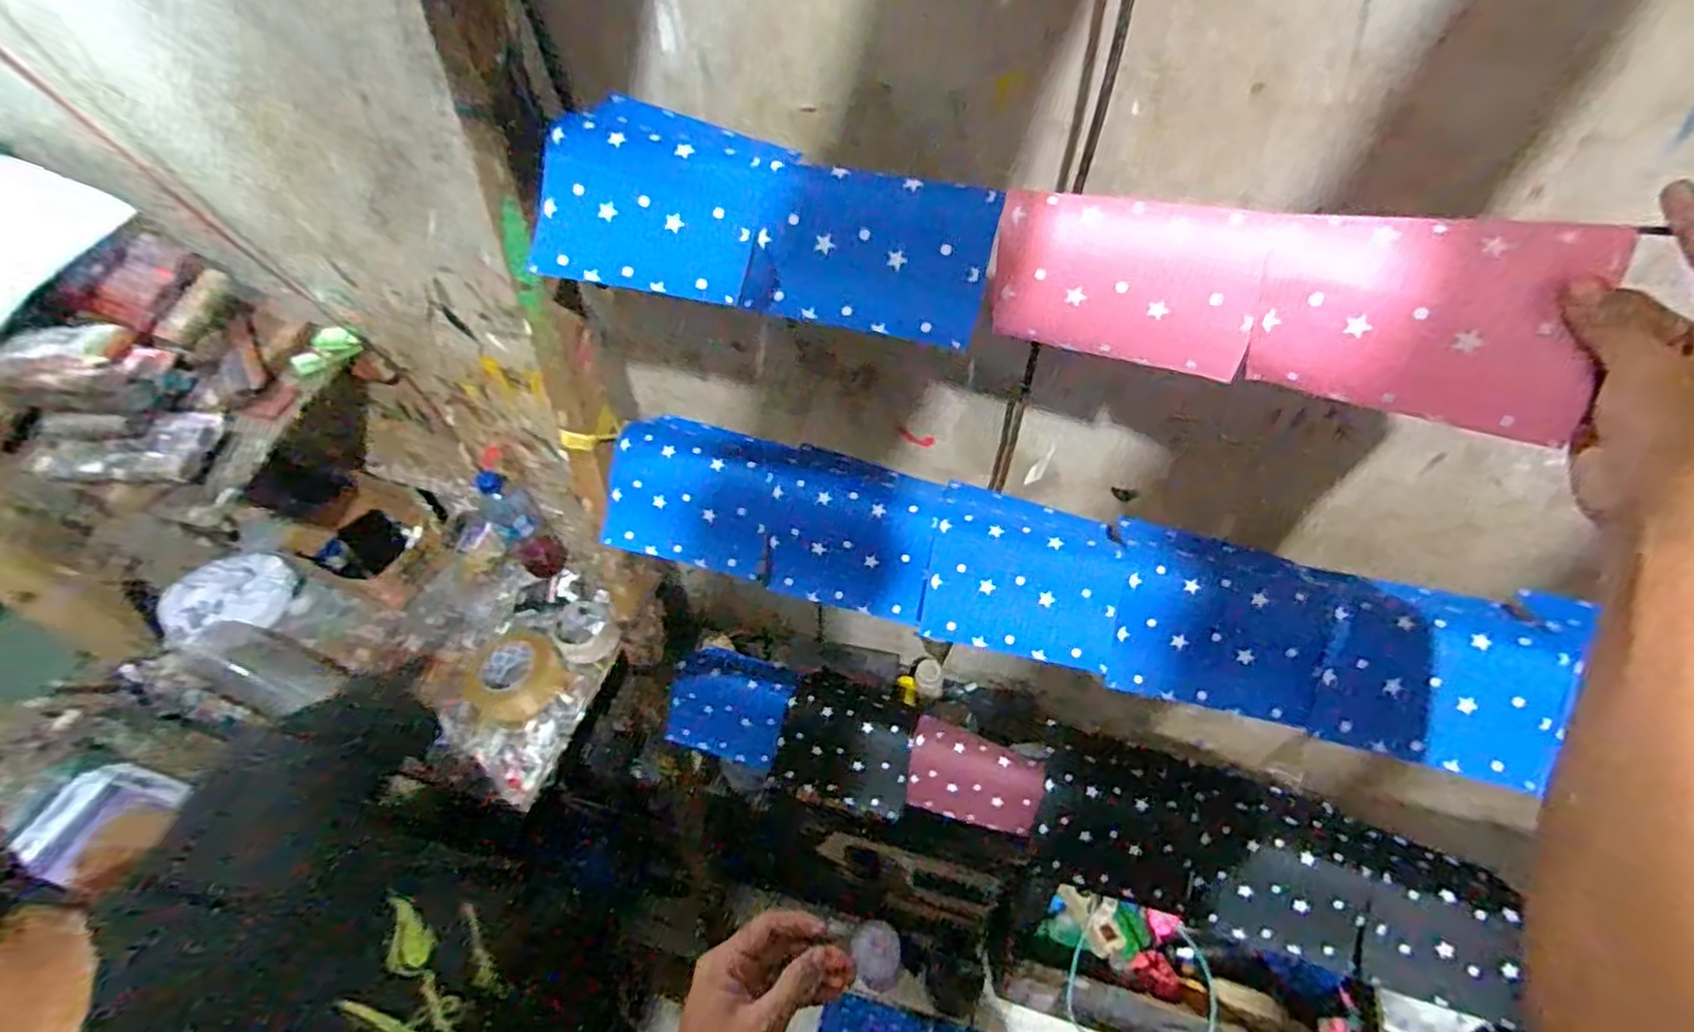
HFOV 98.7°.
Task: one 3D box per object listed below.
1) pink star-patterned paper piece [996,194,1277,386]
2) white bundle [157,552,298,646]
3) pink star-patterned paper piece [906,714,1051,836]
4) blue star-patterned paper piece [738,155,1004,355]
[{"bbox_3d":[0.165,-0.139,0.438,0.145,0.088,0.032,12,52,16],"label":"pink star-patterned paper piece"},{"bbox_3d":[-1.018,0.136,1.199,0.184,0.078,0.113,-18,50,-9],"label":"white bundle"},{"bbox_3d":[0.134,0.281,0.772,0.138,0.021,0.092,15,85,14],"label":"pink star-patterned paper piece"},{"bbox_3d":[0.013,-0.163,0.453,0.147,0.007,0.093,14,98,12],"label":"blue star-patterned paper piece"}]

